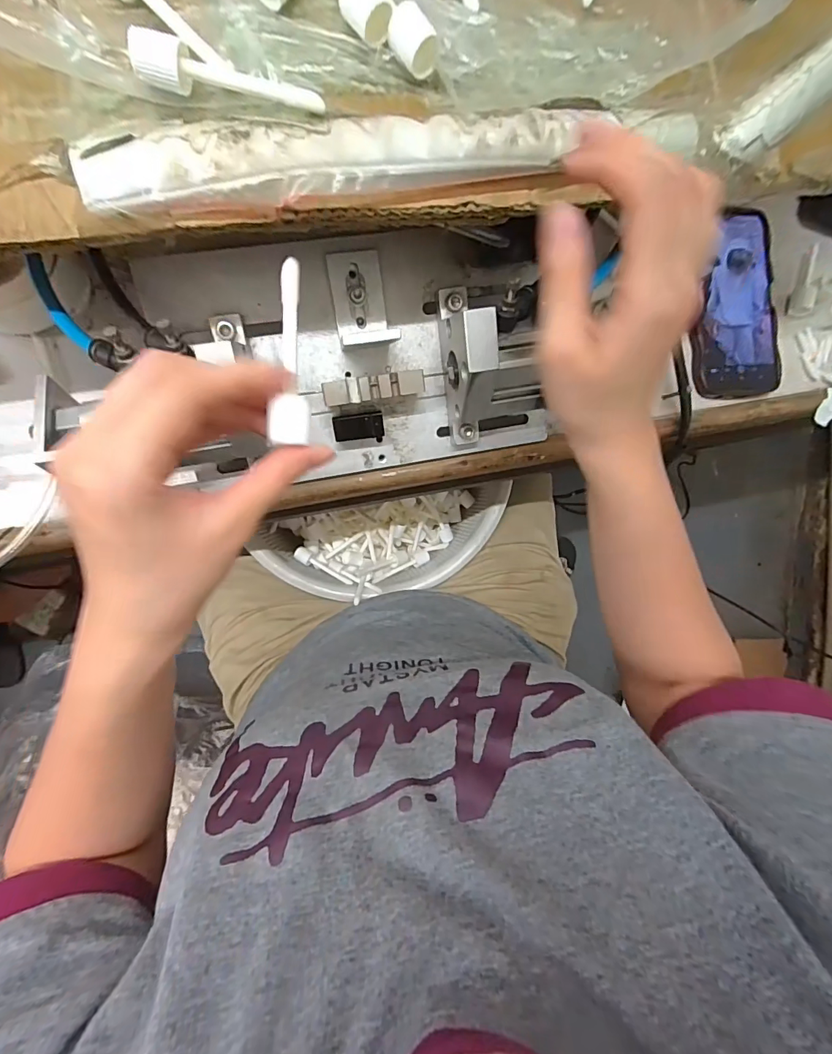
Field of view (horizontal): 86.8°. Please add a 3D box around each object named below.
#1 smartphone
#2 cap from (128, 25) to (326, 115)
[{"bbox_3d":[0.292,-0.208,0.401,0.083,0.006,0.172,-4,91,-7],"label":"smartphone"},{"bbox_3d":[-0.084,-0.206,0.200,0.081,0.016,0.019,0,91,-8],"label":"cap"}]

